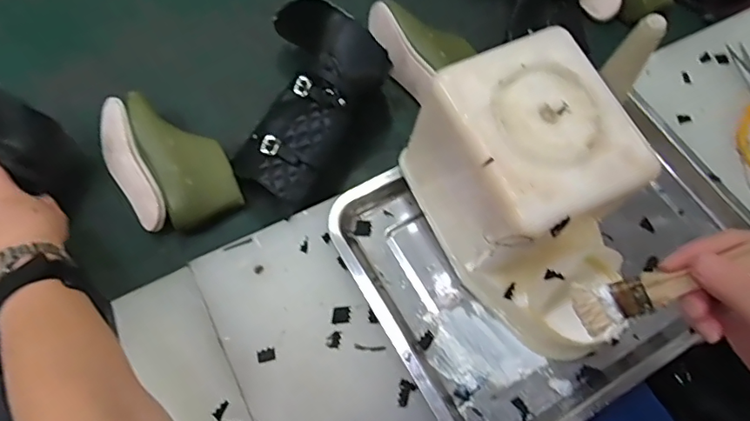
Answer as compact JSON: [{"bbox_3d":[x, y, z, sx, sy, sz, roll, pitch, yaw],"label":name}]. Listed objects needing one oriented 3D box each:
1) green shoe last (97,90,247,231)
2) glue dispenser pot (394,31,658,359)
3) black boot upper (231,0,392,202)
[{"bbox_3d":[-0.239,-0.061,0.574,0.110,0.051,0.180,-34,73,-16],"label":"green shoe last"},{"bbox_3d":[0.139,-0.007,0.443,0.140,0.160,0.224,-25,70,-13],"label":"glue dispenser pot"},{"bbox_3d":[-0.097,-0.122,0.576,0.162,0.104,0.199,30,68,9],"label":"black boot upper"}]

